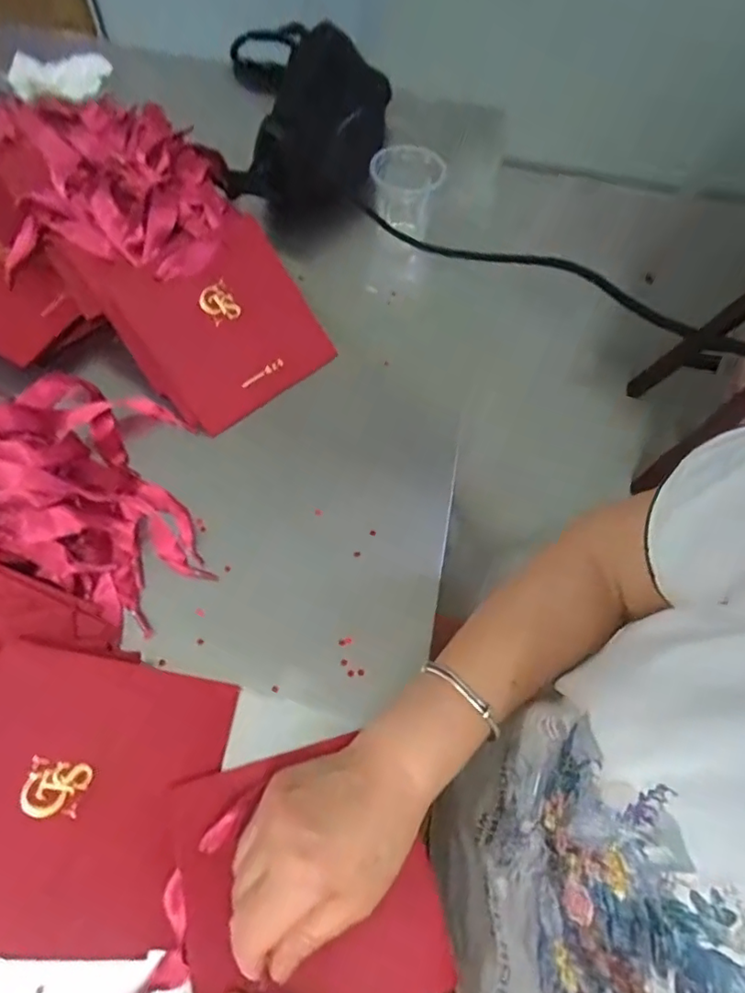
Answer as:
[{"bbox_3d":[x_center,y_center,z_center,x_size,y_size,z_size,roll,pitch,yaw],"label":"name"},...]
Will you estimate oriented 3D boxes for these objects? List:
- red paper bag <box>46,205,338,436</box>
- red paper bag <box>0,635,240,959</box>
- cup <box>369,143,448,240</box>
[{"bbox_3d":[-0.138,-0.161,0.472,0.147,0.031,0.179,-37,102,-21],"label":"red paper bag"},{"bbox_3d":[-0.166,0.166,0.307,0.142,0.010,0.148,23,60,-19],"label":"red paper bag"},{"bbox_3d":[0.035,-0.311,0.549,0.070,0.064,0.059,14,62,4],"label":"cup"}]

